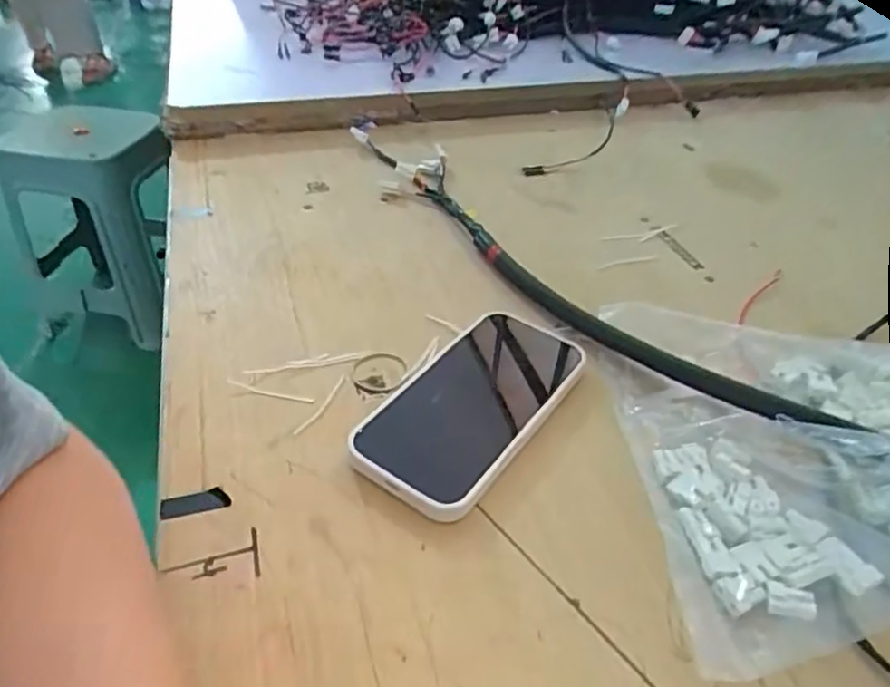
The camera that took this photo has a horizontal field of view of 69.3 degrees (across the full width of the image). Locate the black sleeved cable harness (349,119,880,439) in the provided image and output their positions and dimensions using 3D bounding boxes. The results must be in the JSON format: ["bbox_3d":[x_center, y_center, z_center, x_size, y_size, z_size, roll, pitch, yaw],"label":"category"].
[{"bbox_3d":[0.052,-0.082,0.500,0.063,0.022,0.518,-21,46,-25],"label":"black sleeved cable harness"}]

